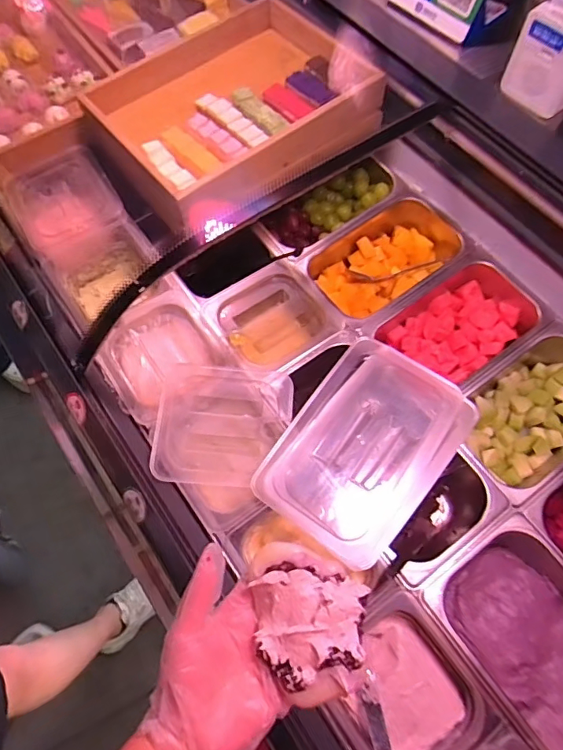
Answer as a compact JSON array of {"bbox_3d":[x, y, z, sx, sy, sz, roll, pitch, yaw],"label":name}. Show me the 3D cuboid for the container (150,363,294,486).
[{"bbox_3d":[-0.079,0.068,0.667,0.175,0.043,0.160,6,66,3],"label":"container"}]

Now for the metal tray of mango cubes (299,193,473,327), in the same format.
[{"bbox_3d":[0.170,-0.188,0.799,0.257,0.090,0.163,-38,71,-15],"label":"metal tray of mango cubes"}]

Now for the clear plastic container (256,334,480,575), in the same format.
[{"bbox_3d":[0.108,0.088,0.617,0.184,0.037,0.272,38,71,15],"label":"clear plastic container"}]

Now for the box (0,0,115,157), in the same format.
[{"bbox_3d":[-0.518,-0.572,0.913,0.311,0.070,0.433,-31,70,-13],"label":"box"}]

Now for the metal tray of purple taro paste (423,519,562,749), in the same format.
[{"bbox_3d":[0.345,0.363,0.600,0.182,0.092,0.329,-34,70,-14],"label":"metal tray of purple taro paste"}]

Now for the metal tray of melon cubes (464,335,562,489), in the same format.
[{"bbox_3d":[0.393,0.052,0.754,0.235,0.077,0.159,-34,70,-14],"label":"metal tray of melon cubes"}]

